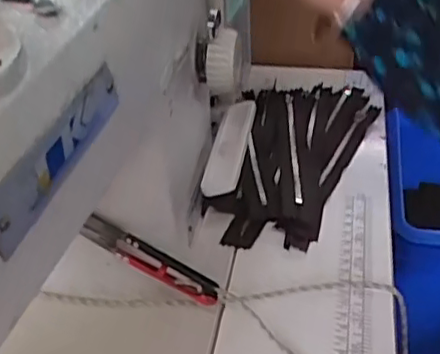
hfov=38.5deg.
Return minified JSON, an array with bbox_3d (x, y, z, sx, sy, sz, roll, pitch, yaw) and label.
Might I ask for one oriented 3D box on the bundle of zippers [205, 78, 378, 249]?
[{"bbox_3d":[0.059,-0.020,0.543,0.113,0.035,0.224,11,39,19],"label":"bundle of zippers"}]

